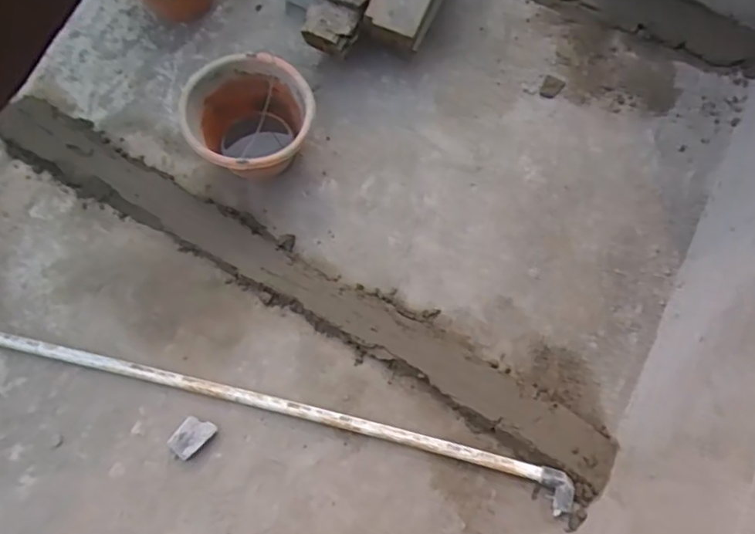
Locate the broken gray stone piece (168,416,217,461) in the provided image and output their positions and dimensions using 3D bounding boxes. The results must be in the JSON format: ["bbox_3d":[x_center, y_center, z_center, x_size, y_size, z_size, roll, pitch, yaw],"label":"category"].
[{"bbox_3d":[-0.358,0.327,1.185,0.057,0.021,0.083,39,77,9],"label":"broken gray stone piece"}]

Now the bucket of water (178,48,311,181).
[{"bbox_3d":[-0.262,-0.293,1.288,0.249,0.183,0.245,1,75,-2],"label":"bucket of water"}]

